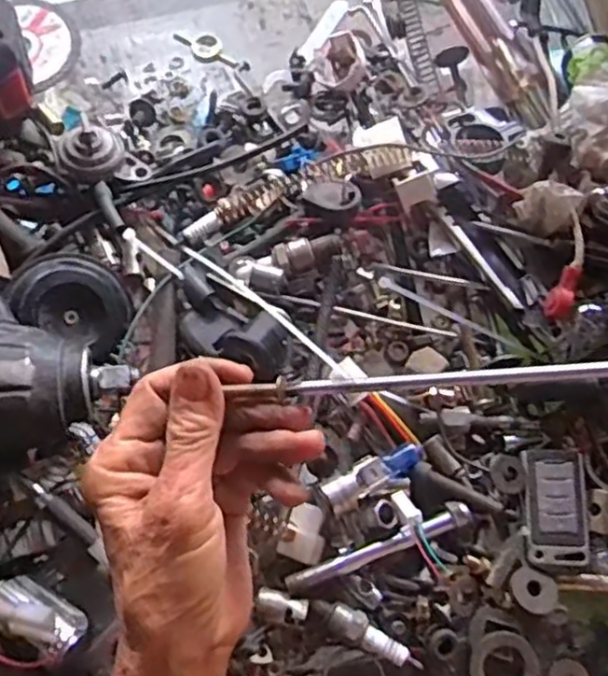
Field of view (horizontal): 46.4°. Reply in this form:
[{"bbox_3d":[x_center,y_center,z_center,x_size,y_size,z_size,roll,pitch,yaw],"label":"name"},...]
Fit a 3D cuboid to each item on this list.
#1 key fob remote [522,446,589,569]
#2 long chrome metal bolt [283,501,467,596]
[{"bbox_3d":[0.131,0.087,0.367,0.033,0.005,0.058,2,74,3],"label":"key fob remote"},{"bbox_3d":[0.038,0.105,0.358,0.098,0.015,0.012,-21,75,-4],"label":"long chrome metal bolt"}]

